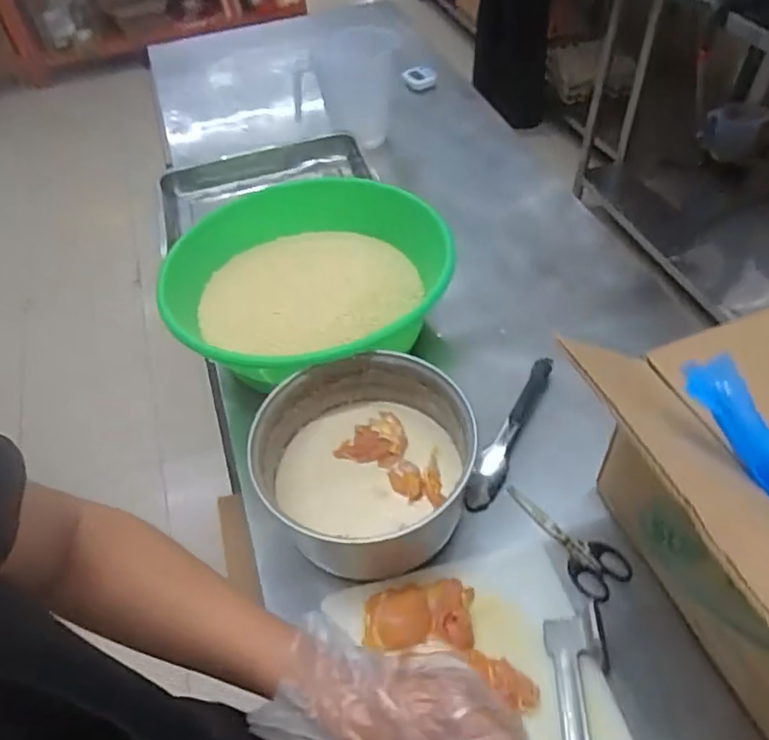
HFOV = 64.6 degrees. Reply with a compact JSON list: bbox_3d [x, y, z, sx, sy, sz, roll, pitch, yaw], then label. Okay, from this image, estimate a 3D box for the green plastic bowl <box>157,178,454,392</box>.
[{"bbox_3d":[-0.087,-0.099,0.819,0.340,0.149,0.318,-2,50,2],"label":"green plastic bowl"}]

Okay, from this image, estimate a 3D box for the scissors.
[{"bbox_3d":[0.195,0.177,0.665,0.061,0.009,0.151,-30,55,-20],"label":"scissors"}]

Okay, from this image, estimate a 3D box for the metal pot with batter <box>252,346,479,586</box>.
[{"bbox_3d":[-0.016,0.097,0.665,0.212,0.108,0.215,-2,50,2],"label":"metal pot with batter"}]

